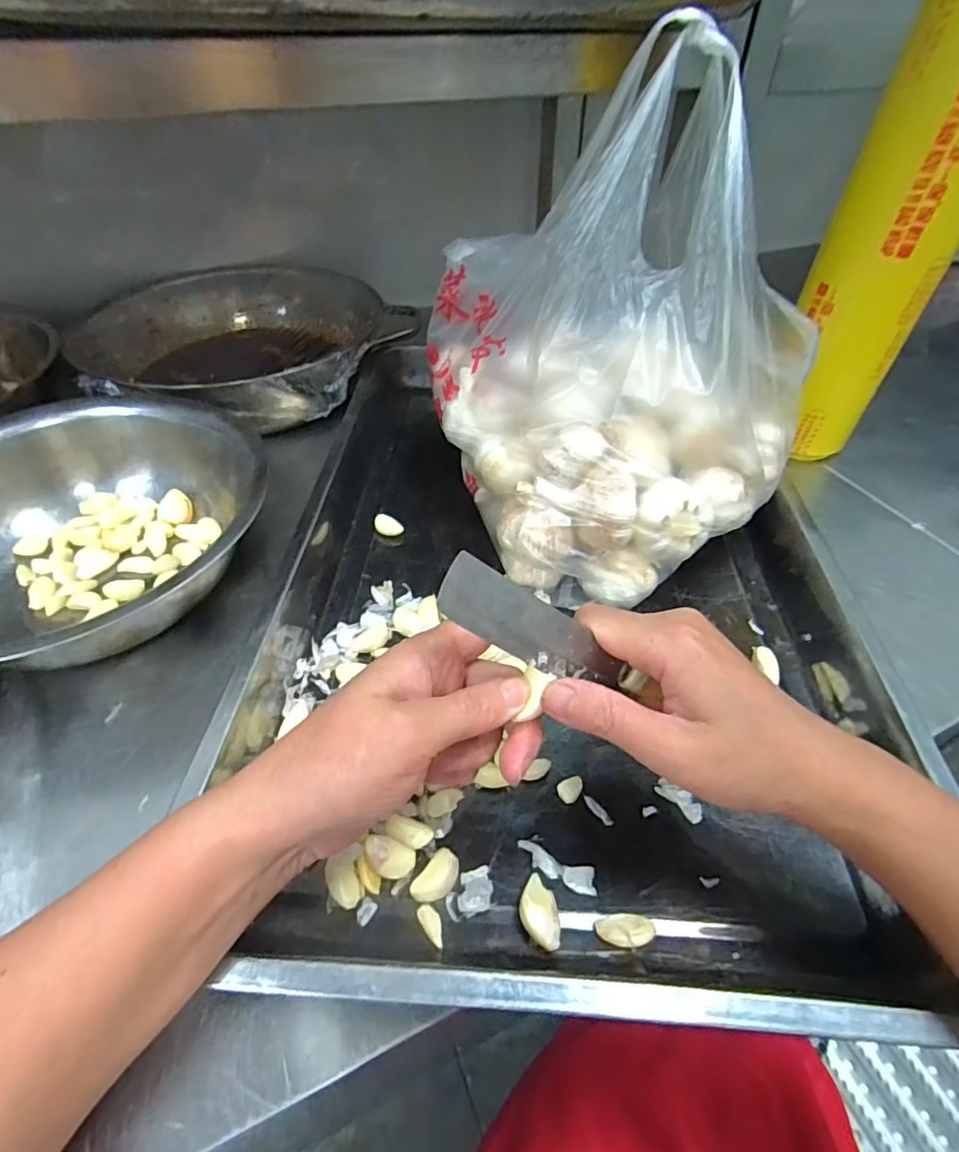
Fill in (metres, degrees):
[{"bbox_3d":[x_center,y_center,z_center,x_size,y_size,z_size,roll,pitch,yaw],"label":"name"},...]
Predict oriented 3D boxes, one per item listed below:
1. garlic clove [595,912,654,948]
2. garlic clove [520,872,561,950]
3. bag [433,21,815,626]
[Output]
[{"bbox_3d":[0.073,0.175,0.269,0.029,0.005,0.014,-4,46,-4],"label":"garlic clove"},{"bbox_3d":[0.029,0.167,0.271,0.018,0.014,0.032,-7,46,-7],"label":"garlic clove"},{"bbox_3d":[0.089,-0.170,0.388,0.213,0.252,0.253,-21,50,-18],"label":"bag"}]

